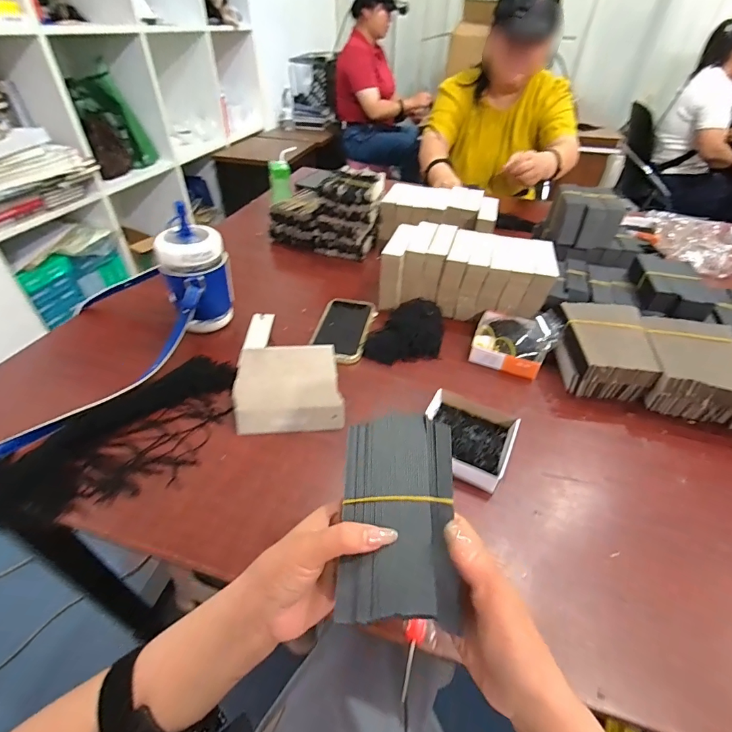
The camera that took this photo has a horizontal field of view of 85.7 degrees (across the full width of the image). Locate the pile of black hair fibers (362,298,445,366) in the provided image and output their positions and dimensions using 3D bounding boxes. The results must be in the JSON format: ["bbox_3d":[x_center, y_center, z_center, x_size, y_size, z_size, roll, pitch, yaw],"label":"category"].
[{"bbox_3d":[0.061,-0.056,0.608,0.135,0.066,0.077,-6,43,-8],"label":"pile of black hair fibers"}]

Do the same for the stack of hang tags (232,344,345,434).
[{"bbox_3d":[-0.100,0.026,0.517,0.129,0.030,0.136,-4,42,-6],"label":"stack of hang tags"}]

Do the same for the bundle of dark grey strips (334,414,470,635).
[{"bbox_3d":[0.023,0.095,0.259,0.074,0.050,0.120,3,42,1],"label":"bundle of dark grey strips"}]

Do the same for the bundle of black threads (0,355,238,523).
[{"bbox_3d":[-0.270,0.085,0.462,0.141,0.027,0.273,32,50,29],"label":"bundle of black threads"}]

